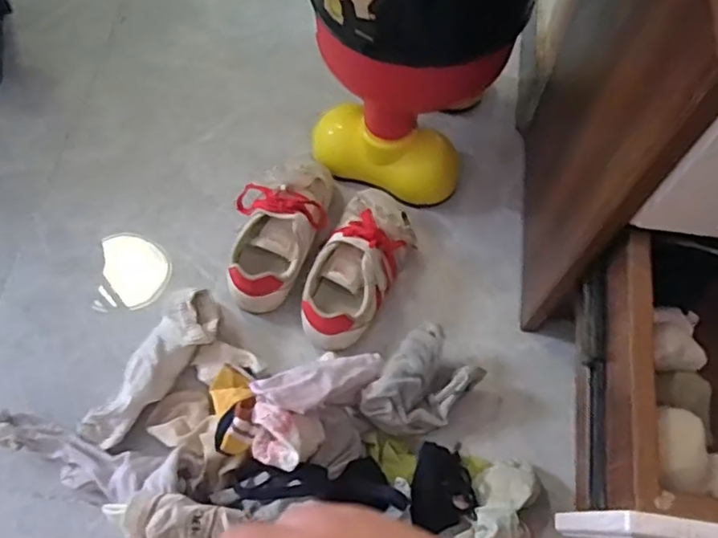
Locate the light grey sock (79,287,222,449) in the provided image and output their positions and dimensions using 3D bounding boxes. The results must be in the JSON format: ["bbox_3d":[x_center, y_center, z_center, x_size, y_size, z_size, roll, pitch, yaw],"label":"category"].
[{"bbox_3d":[-0.218,0.102,0.658,0.060,0.057,0.188,39,69,14],"label":"light grey sock"}]

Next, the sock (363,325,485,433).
[{"bbox_3d":[0.064,0.126,0.656,0.084,0.059,0.123,38,70,16],"label":"sock"}]

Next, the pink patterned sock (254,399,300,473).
[{"bbox_3d":[-0.075,0.149,0.561,0.042,0.031,0.058,-1,64,-1],"label":"pink patterned sock"}]

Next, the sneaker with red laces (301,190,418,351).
[{"bbox_3d":[0.001,-0.009,0.710,0.089,0.074,0.200,27,67,11],"label":"sneaker with red laces"}]

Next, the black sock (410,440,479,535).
[{"bbox_3d":[0.082,0.220,0.629,0.063,0.030,0.081,-5,66,-6],"label":"black sock"}]

